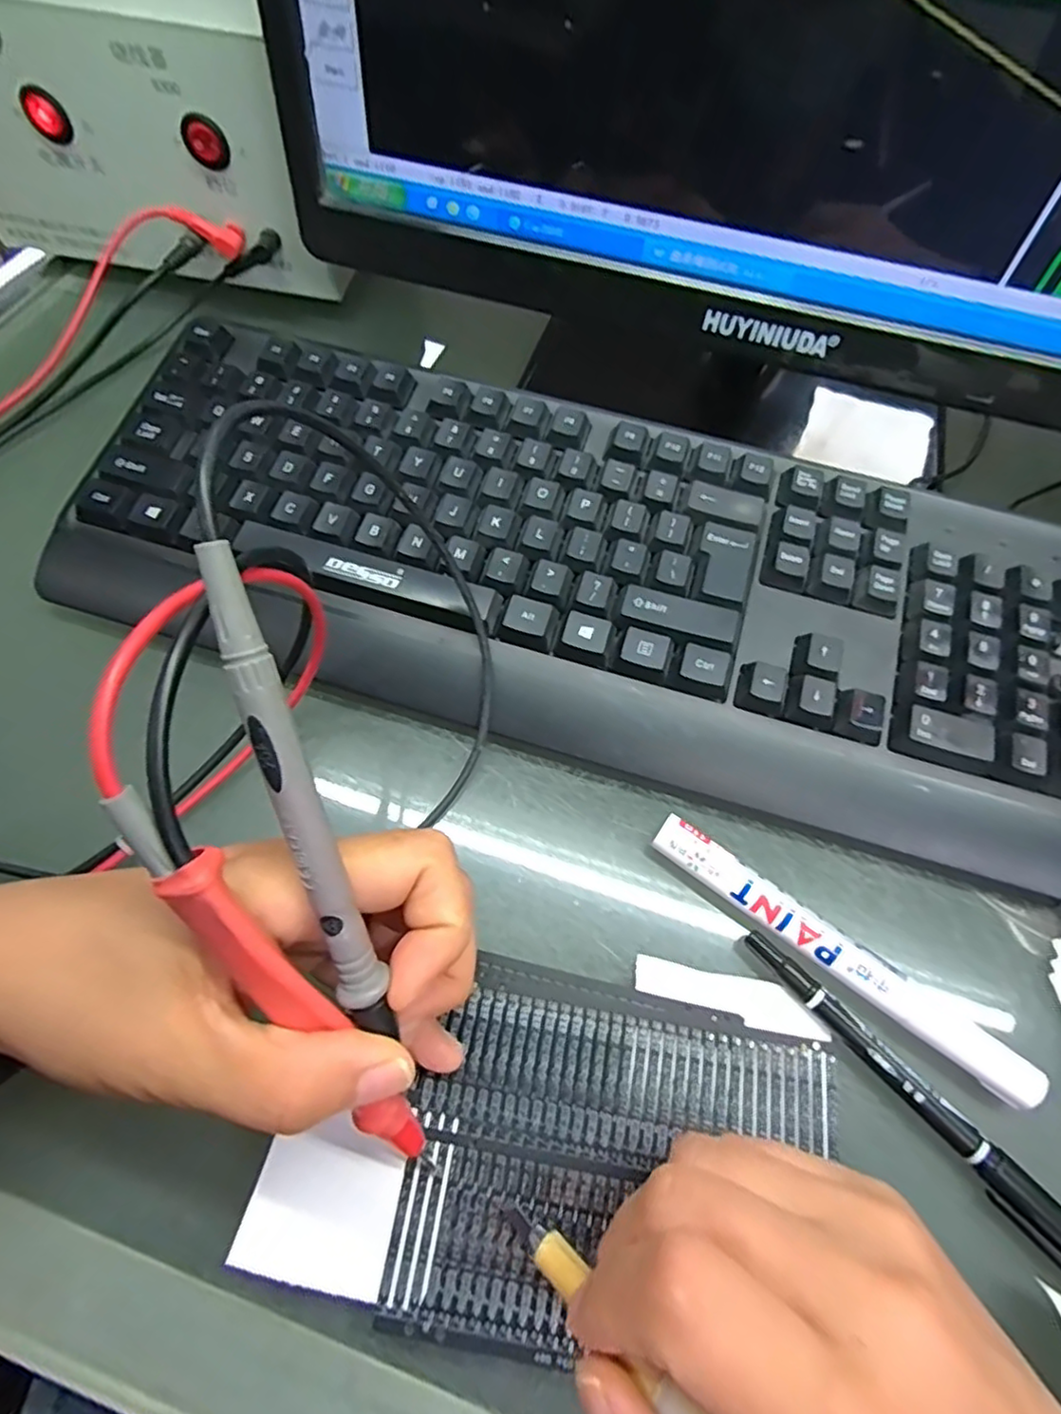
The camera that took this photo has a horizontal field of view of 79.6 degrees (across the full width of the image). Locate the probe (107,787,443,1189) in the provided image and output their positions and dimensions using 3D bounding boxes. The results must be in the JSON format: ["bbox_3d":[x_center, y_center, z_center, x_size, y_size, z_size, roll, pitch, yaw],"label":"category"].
[{"bbox_3d":[-0.057,0.078,0.161,0.012,0.014,0.146,-32,113,-12],"label":"probe"}]

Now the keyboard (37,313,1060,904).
[{"bbox_3d":[0.020,-0.061,0.272,0.435,0.031,0.160,16,71,3],"label":"keyboard"}]

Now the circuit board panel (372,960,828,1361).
[{"bbox_3d":[0.027,0.137,0.191,0.122,0.004,0.095,11,63,4],"label":"circuit board panel"}]

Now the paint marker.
[{"bbox_3d":[0.106,0.087,0.226,0.141,0.020,0.015,35,67,13],"label":"paint marker"}]

